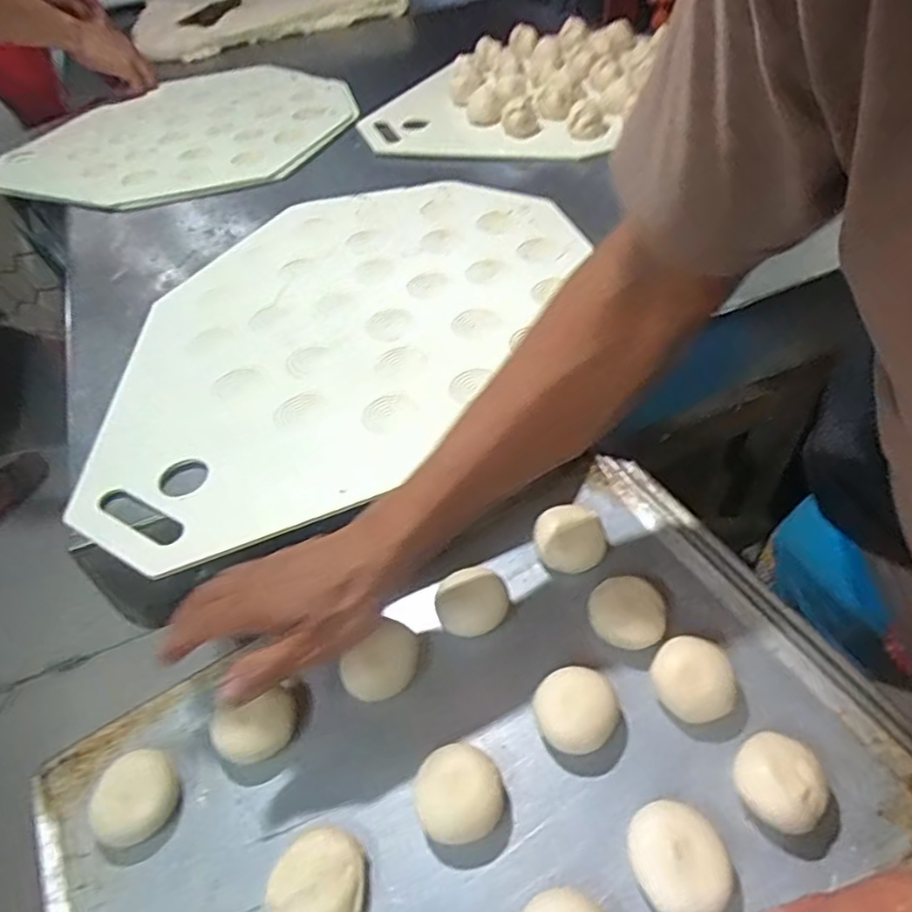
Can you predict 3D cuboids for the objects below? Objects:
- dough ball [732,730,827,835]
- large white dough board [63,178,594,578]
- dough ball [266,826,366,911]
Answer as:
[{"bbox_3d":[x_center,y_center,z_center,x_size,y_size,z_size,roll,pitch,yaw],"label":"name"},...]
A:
[{"bbox_3d":[0.180,0.179,0.360,0.043,0.022,0.046,-3,48,3],"label":"dough ball"},{"bbox_3d":[-0.118,-0.120,0.584,0.322,0.018,0.517,23,54,24],"label":"large white dough board"},{"bbox_3d":[-0.076,0.234,0.353,0.050,0.016,0.056,-1,48,5],"label":"dough ball"}]

